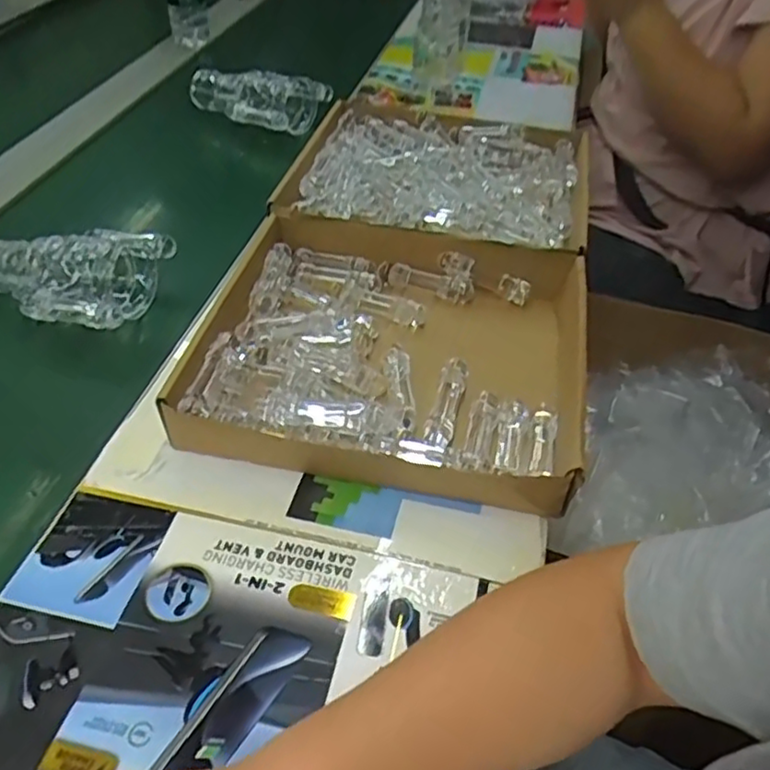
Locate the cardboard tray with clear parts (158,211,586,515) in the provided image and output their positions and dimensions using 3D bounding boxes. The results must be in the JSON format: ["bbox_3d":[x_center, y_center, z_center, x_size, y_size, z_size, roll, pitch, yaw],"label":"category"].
[{"bbox_3d":[0.008,-0.036,0.570,0.305,0.054,0.287,9,45,7],"label":"cardboard tray with clear parts"}]

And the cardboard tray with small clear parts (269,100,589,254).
[{"bbox_3d":[0.065,-0.234,0.769,0.316,0.063,0.290,10,45,8],"label":"cardboard tray with small clear parts"}]

